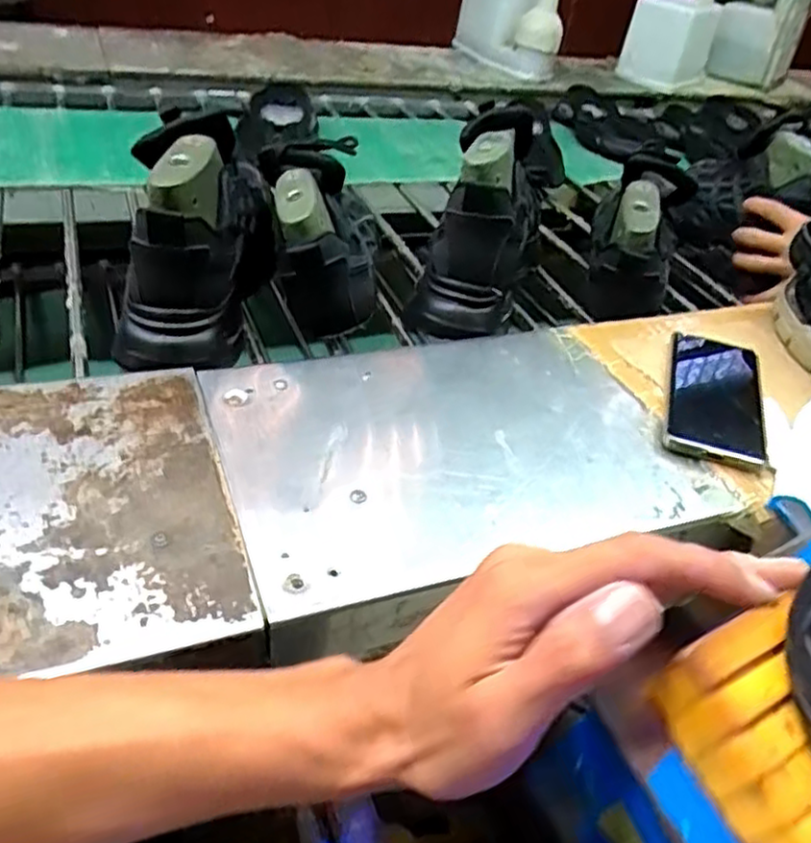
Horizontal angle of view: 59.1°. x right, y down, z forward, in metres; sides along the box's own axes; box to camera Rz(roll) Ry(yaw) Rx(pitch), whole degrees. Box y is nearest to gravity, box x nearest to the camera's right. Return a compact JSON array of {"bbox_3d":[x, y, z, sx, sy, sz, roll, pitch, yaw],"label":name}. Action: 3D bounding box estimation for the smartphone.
[{"bbox_3d":[0.253,-0.024,0.585,0.073,0.009,0.164,18,40,10],"label":"smartphone"}]

